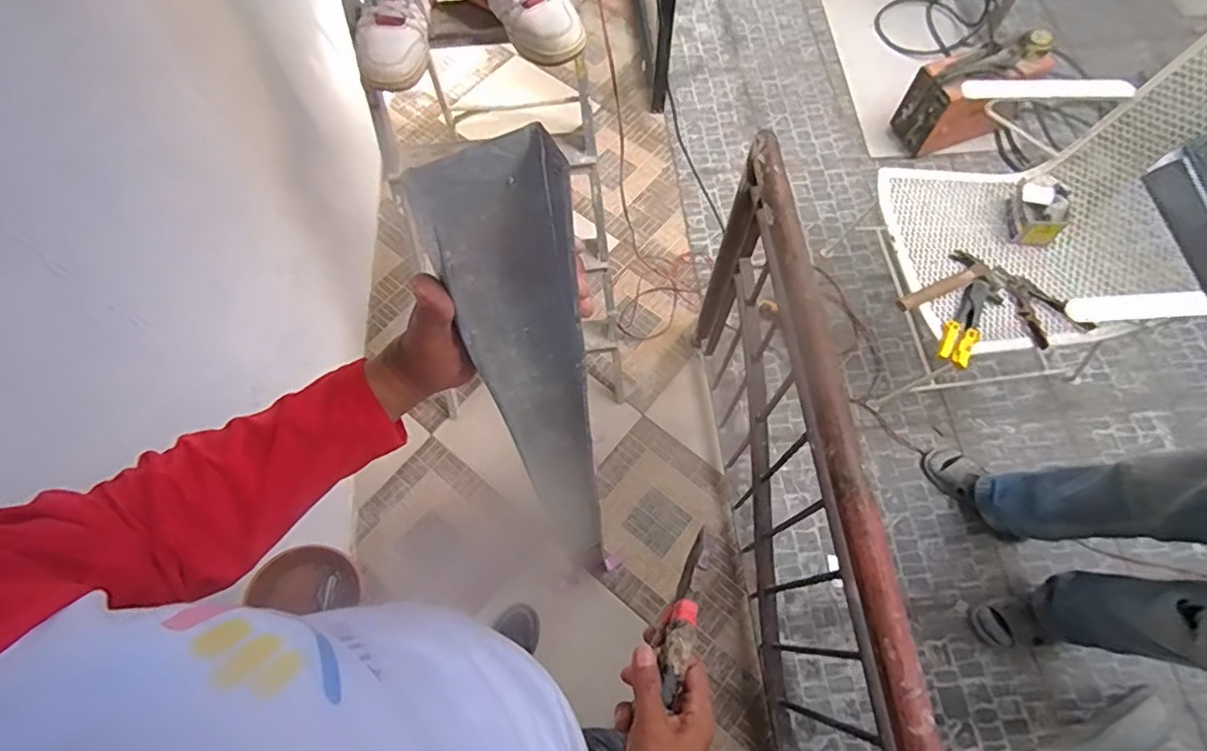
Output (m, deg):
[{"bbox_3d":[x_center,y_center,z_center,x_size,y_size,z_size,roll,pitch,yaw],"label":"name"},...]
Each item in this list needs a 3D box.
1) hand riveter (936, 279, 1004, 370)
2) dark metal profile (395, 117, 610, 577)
[{"bbox_3d":[0.835,-0.121,1.352,0.082,0.021,0.269,41,62,5],"label":"hand riveter"},{"bbox_3d":[-0.041,0.144,0.776,0.084,1.114,0.033,-23,66,-9],"label":"dark metal profile"}]

